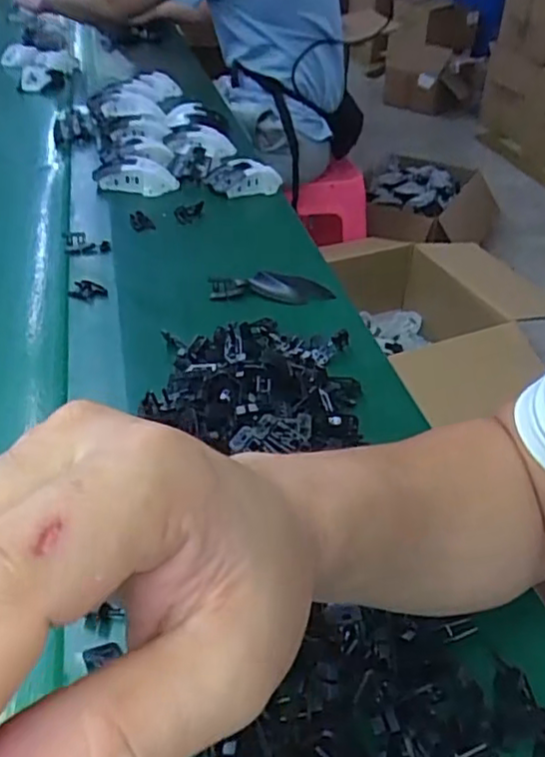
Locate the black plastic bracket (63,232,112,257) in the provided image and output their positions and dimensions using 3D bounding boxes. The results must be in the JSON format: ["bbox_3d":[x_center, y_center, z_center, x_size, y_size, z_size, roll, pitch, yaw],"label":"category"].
[{"bbox_3d":[-0.215,-0.156,0.740,0.053,0.017,0.028,-3,38,-6],"label":"black plastic bracket"}]

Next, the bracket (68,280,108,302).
[{"bbox_3d":[-0.191,-0.091,0.664,0.037,0.010,0.025,13,39,11],"label":"bracket"}]

